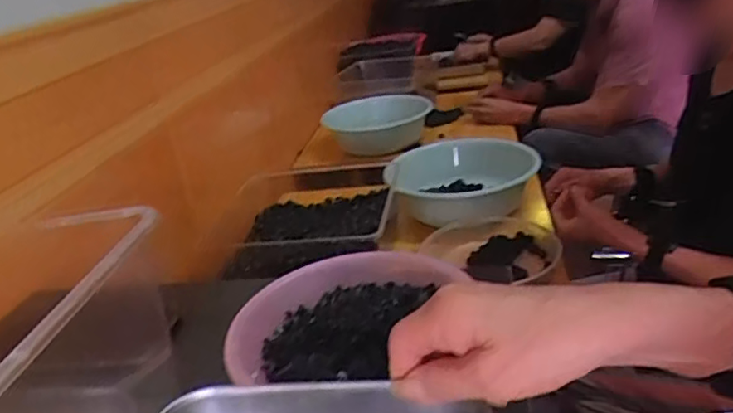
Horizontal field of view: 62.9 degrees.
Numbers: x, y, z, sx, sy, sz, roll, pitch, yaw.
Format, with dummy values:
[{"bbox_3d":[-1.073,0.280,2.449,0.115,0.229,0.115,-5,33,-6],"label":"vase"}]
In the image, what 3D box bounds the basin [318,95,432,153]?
[{"bbox_3d":[0.038,-0.239,1.747,0.319,0.116,0.341,-7,25,3],"label":"basin"}]

